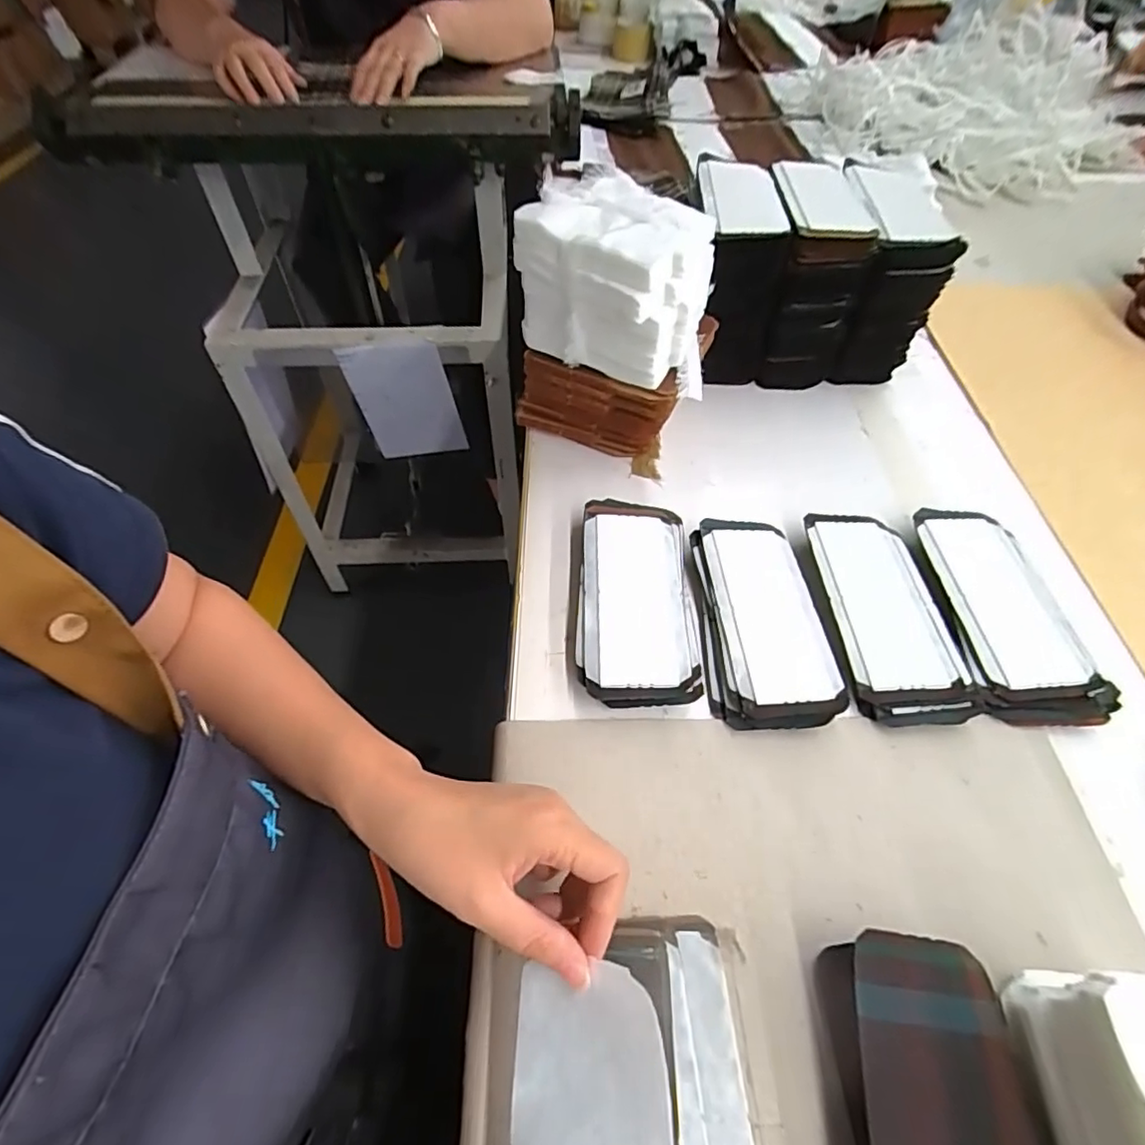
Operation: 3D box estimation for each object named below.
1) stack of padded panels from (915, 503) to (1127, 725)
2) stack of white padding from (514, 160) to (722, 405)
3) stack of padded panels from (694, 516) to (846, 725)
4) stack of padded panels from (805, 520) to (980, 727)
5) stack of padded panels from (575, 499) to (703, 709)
[{"bbox_3d":[0.327,0.029,0.444,0.088,0.023,0.176,1,53,-1],"label":"stack of padded panels"},{"bbox_3d":[0.040,-0.229,0.473,0.155,0.111,0.117,19,56,13],"label":"stack of white padding"},{"bbox_3d":[0.140,0.033,0.438,0.088,0.023,0.168,2,53,0],"label":"stack of padded panels"},{"bbox_3d":[0.235,0.029,0.446,0.080,0.019,0.175,0,53,-2],"label":"stack of padded panels"},{"bbox_3d":[0.048,0.018,0.449,0.085,0.025,0.175,3,53,1],"label":"stack of padded panels"}]

